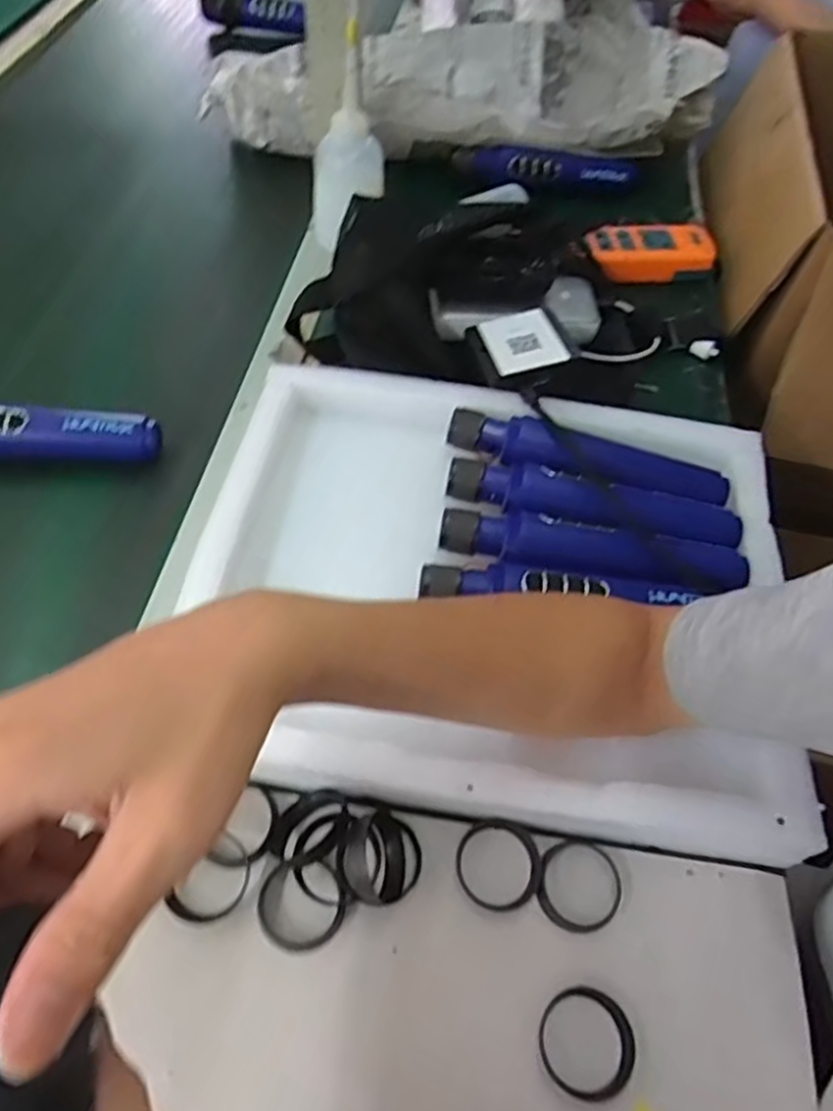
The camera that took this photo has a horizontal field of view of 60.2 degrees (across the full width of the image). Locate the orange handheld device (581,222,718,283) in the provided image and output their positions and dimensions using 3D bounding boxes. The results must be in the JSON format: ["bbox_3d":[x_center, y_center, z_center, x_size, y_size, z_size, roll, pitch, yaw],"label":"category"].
[{"bbox_3d":[0.211,-0.282,0.660,0.119,0.027,0.053,-8,56,-10],"label":"orange handheld device"}]

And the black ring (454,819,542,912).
[{"bbox_3d":[0.043,0.160,0.374,0.044,0.004,0.043,2,55,-3],"label":"black ring"}]

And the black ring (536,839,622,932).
[{"bbox_3d":[0.084,0.172,0.376,0.045,0.004,0.043,2,55,-3],"label":"black ring"}]

